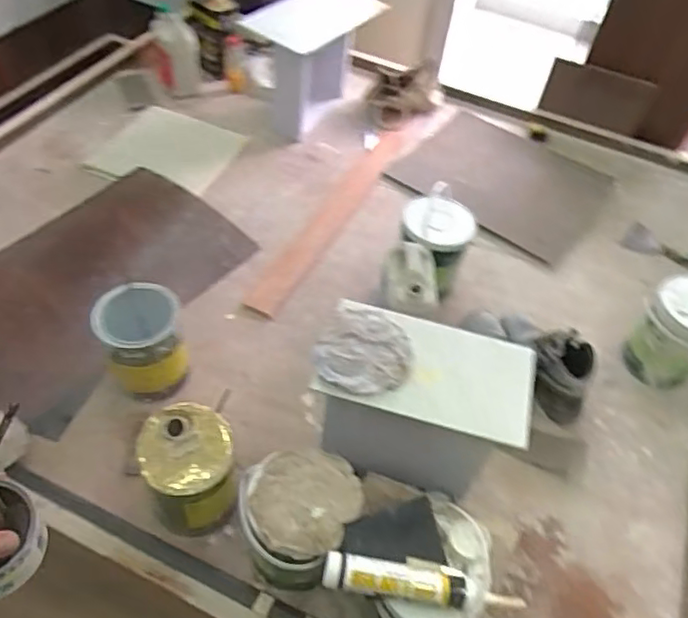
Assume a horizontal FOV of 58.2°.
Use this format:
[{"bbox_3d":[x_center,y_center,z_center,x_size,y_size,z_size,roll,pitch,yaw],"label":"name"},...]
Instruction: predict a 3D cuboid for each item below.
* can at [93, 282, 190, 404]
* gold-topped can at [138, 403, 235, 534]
[{"bbox_3d":[-0.419,0.078,1.297,0.164,0.211,0.170,3,50,-4],"label":"can"},{"bbox_3d":[-0.276,0.296,1.115,0.146,0.222,0.147,3,50,-4],"label":"gold-topped can"}]

